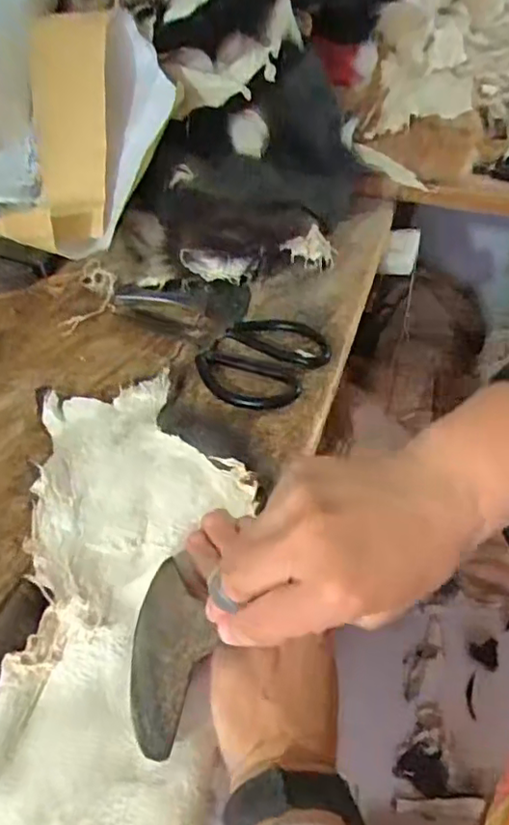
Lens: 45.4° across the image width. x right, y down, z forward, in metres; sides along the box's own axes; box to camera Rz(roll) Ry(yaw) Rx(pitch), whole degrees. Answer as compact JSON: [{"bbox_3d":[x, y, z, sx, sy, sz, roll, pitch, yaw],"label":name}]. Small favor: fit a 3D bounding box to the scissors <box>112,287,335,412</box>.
[{"bbox_3d":[-0.039,-0.080,0.593,0.231,0.013,0.122,33,51,31],"label":"scissors"}]

